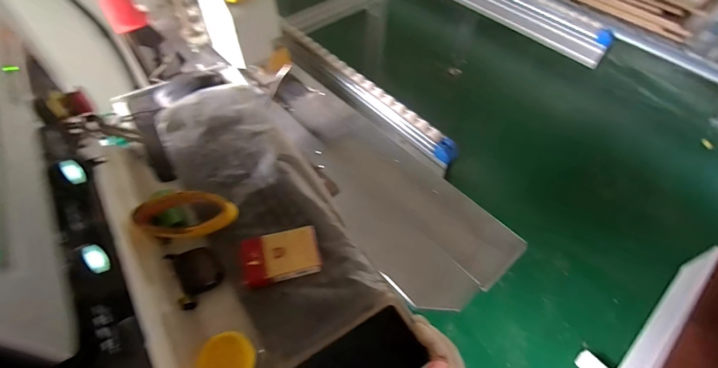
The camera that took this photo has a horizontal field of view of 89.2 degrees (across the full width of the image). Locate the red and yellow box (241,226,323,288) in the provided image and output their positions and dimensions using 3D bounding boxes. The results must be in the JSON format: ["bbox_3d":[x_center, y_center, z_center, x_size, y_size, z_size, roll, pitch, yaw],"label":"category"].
[{"bbox_3d":[-0.097,0.089,0.449,0.096,0.024,0.066,-8,54,-7],"label":"red and yellow box"}]

